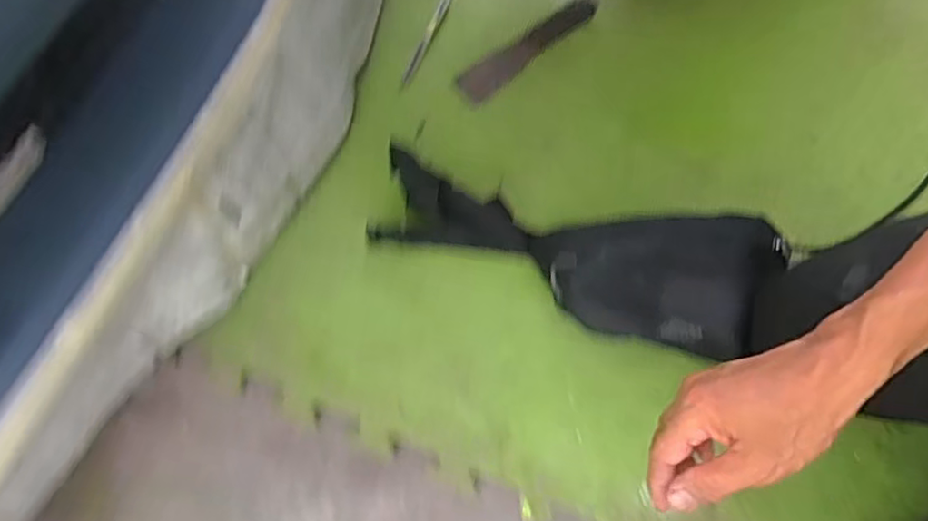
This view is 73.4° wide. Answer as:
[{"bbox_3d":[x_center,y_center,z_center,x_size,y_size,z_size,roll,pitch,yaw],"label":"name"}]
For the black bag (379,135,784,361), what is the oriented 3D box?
[{"bbox_3d":[0.093,-0.012,0.598,0.383,0.090,0.146,13,72,7],"label":"black bag"}]

